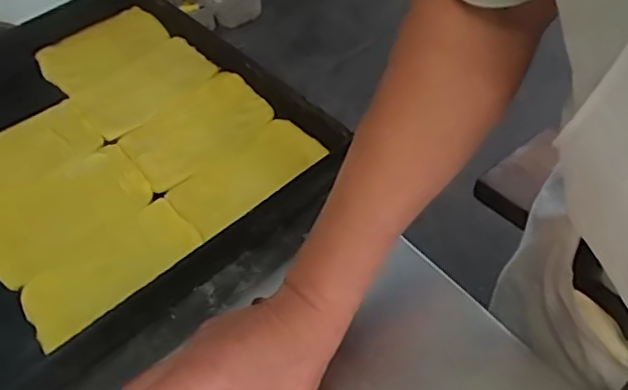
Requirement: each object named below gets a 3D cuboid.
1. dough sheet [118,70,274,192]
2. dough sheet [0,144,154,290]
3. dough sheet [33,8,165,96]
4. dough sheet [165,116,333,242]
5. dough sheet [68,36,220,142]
[{"bbox_3d":[-0.115,-0.066,0.585,0.141,0.013,0.085,-40,55,-23],"label":"dough sheet"},{"bbox_3d":[-0.223,0.014,0.532,0.144,0.022,0.096,-35,53,-20],"label":"dough sheet"},{"bbox_3d":[-0.233,-0.165,0.662,0.130,0.018,0.090,-38,54,-22],"label":"dough sheet"},{"bbox_3d":[-0.059,-0.017,0.543,0.135,0.016,0.079,-36,53,-21],"label":"dough sheet"},{"bbox_3d":[-0.176,-0.117,0.626,0.142,0.007,0.088,-40,55,-23],"label":"dough sheet"}]

